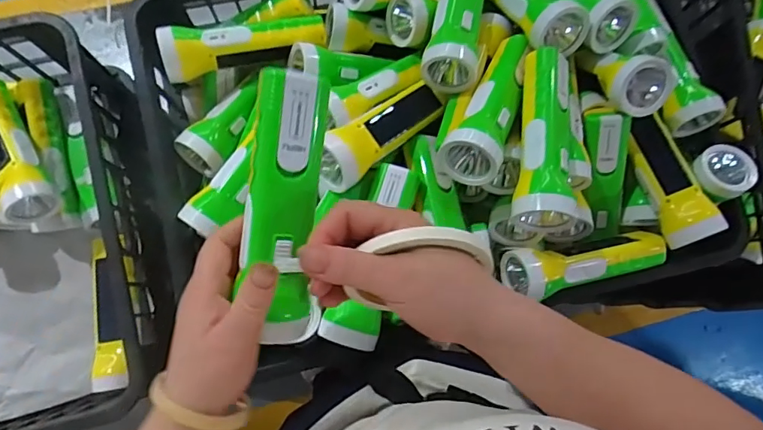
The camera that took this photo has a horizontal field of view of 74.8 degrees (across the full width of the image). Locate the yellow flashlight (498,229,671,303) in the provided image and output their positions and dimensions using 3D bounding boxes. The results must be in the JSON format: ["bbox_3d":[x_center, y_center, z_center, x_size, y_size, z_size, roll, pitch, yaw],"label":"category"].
[{"bbox_3d":[0.211,0.050,0.500,0.177,0.057,0.052,-8,82,-6],"label":"yellow flashlight"}]

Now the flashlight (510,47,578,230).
[{"bbox_3d":[0.147,-0.072,0.457,0.061,0.072,0.174,11,81,-3],"label":"flashlight"}]

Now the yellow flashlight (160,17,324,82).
[{"bbox_3d":[-0.138,-0.175,0.518,0.163,0.046,0.047,-12,83,-6],"label":"yellow flashlight"}]

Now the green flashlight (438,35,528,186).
[{"bbox_3d":[0.098,-0.102,0.473,0.050,0.053,0.177,23,62,-1],"label":"green flashlight"}]

